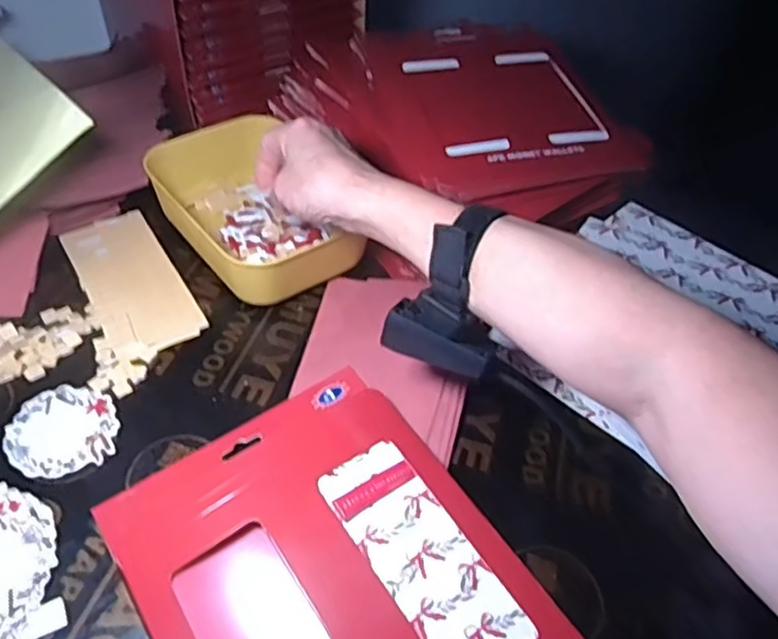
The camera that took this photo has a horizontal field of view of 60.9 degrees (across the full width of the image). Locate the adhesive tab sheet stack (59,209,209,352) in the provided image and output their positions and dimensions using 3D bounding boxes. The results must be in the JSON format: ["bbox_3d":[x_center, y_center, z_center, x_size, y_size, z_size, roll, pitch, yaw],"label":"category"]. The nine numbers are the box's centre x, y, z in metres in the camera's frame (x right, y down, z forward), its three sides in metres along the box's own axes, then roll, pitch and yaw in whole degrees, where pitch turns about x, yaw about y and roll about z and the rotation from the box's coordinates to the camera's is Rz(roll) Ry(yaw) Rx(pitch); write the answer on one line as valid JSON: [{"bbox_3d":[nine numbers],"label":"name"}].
[{"bbox_3d":[-0.210,-0.034,0.538,0.070,0.004,0.159,-24,53,-23],"label":"adhesive tab sheet stack"}]

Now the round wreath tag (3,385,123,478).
[{"bbox_3d":[-0.220,0.074,0.445,0.068,0.004,0.069,2,47,-2],"label":"round wreath tag"}]

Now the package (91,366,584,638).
[{"bbox_3d":[-0.037,0.143,0.384,0.191,0.018,0.232,-26,54,-25],"label":"package"}]

